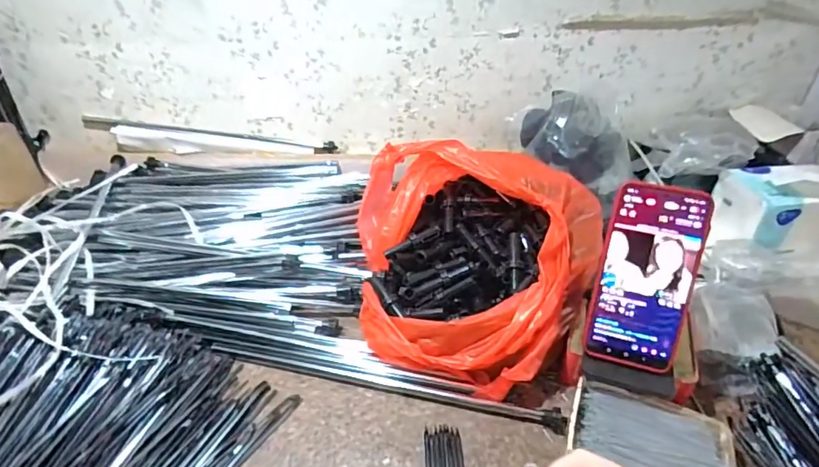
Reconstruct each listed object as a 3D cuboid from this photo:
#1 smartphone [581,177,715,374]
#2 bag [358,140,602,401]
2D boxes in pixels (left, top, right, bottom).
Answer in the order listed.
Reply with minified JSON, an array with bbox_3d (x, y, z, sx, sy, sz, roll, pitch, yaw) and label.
[{"bbox_3d":[0.212,0.039,0.442,0.080,0.163,0.011,12,8,18],"label":"smartphone"},{"bbox_3d":[0.060,0.018,0.544,0.258,0.137,0.247,10,38,16],"label":"bag"}]

